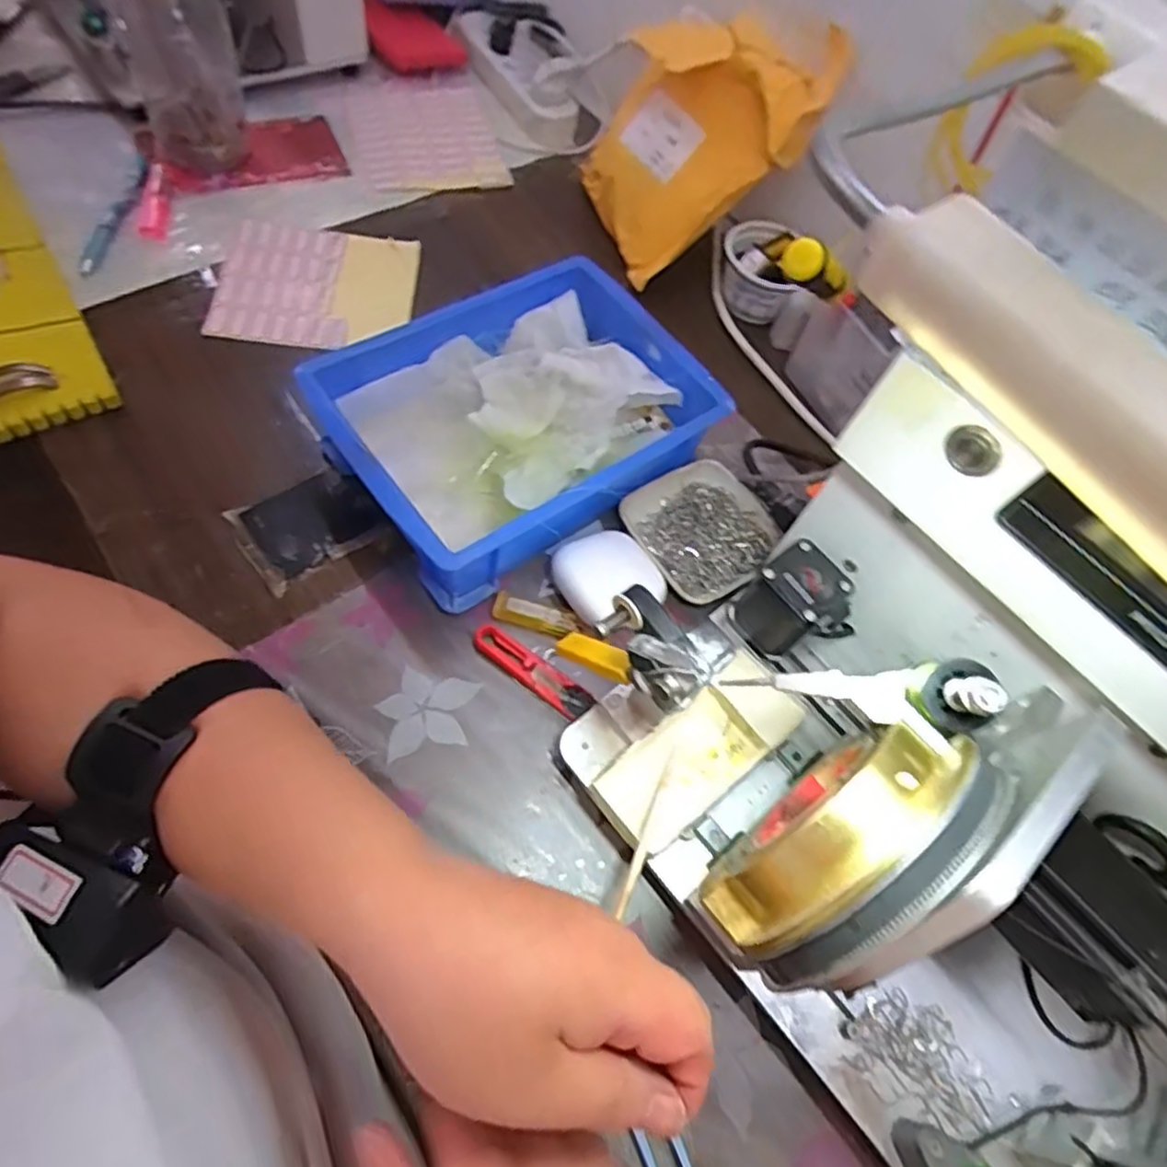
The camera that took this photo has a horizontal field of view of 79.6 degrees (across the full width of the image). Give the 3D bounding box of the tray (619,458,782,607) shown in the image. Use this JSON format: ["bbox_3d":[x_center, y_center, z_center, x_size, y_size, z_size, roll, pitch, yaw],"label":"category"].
[{"bbox_3d":[0.088,-0.039,0.505,0.099,0.019,0.097,-30,71,-22],"label":"tray"}]

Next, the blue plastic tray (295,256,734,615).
[{"bbox_3d":[-0.042,-0.116,0.490,0.245,0.068,0.182,-31,71,-23],"label":"blue plastic tray"}]

